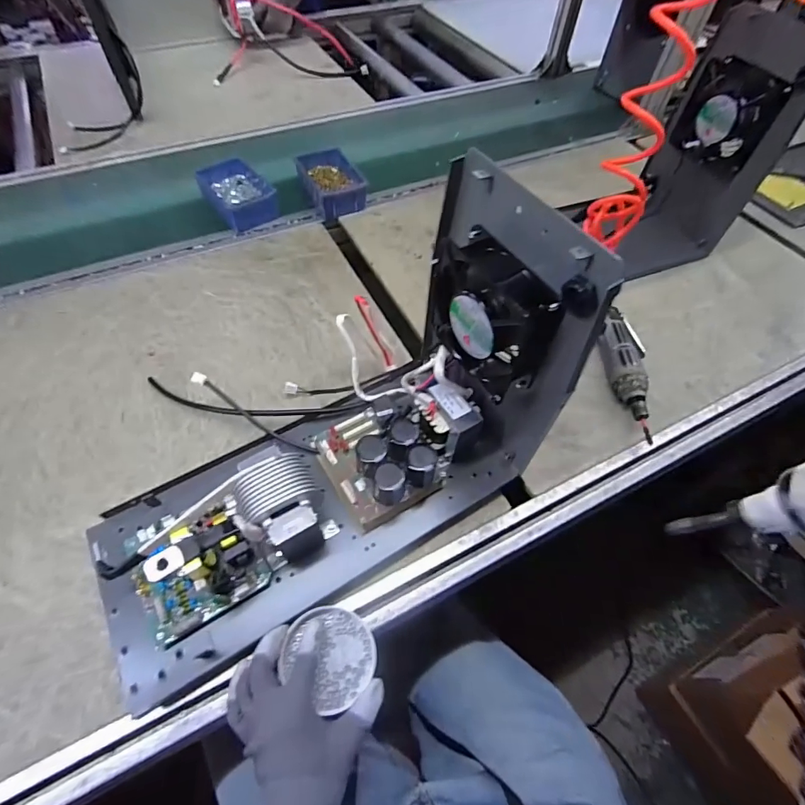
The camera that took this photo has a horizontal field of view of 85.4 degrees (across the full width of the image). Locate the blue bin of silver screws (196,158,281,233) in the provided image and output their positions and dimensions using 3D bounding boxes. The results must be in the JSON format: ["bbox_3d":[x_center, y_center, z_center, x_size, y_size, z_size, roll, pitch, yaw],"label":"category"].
[{"bbox_3d":[-0.290,-0.370,0.786,0.098,0.050,0.151,-33,64,-21],"label":"blue bin of silver screws"}]

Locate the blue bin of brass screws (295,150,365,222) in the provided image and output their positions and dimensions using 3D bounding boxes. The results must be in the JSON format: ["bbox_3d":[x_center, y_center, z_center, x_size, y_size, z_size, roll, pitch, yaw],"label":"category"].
[{"bbox_3d":[-0.128,-0.404,0.814,0.103,0.054,0.158,-17,59,-13],"label":"blue bin of brass screws"}]

